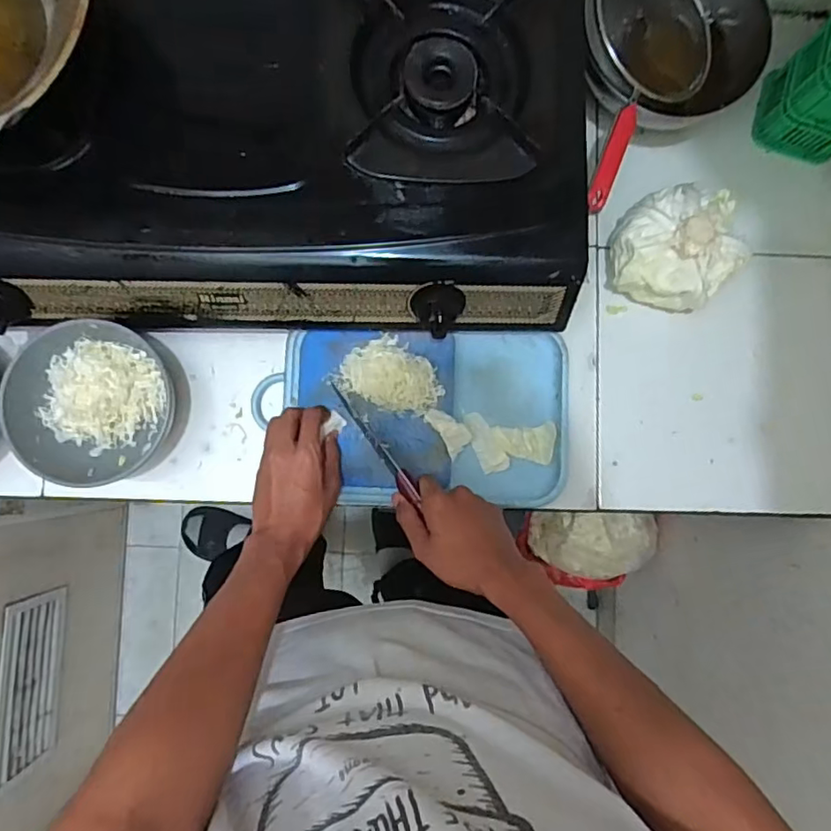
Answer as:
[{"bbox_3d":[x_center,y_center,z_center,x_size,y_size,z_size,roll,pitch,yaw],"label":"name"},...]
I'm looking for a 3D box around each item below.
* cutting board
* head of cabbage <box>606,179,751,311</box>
[{"bbox_3d":[0.001,0.000,0.637,0.328,0.034,0.186,1,86,-2],"label":"cutting board"},{"bbox_3d":[0.288,-0.186,0.638,0.123,0.088,0.146,43,85,1],"label":"head of cabbage"}]

